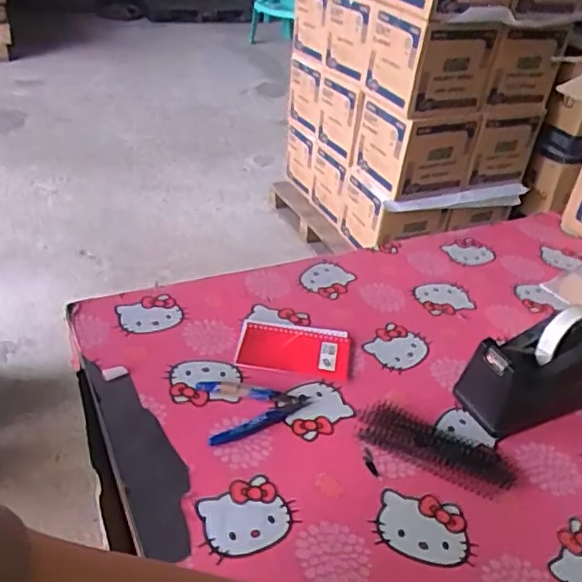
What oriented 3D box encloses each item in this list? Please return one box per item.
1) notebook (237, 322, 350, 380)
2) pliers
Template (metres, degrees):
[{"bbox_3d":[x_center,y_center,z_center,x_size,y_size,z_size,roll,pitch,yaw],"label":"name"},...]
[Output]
[{"bbox_3d":[0.004,0.067,0.736,0.129,0.007,0.085,9,34,2],"label":"notebook"},{"bbox_3d":[-0.037,0.119,0.653,0.111,0.010,0.087,-5,36,-17],"label":"pliers"}]

